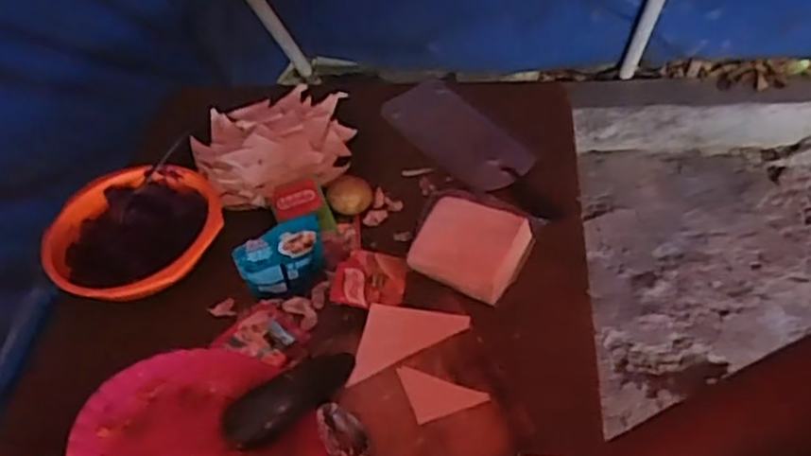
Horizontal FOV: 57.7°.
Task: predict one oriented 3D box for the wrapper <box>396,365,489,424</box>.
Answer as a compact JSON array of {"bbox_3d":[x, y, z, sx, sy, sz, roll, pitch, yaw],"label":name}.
[{"bbox_3d":[0.035,0.153,0.719,0.071,0.005,0.061,-17,47,-10],"label":"wrapper"}]

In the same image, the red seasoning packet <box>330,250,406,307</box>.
[{"bbox_3d":[-0.042,0.054,0.817,0.081,0.010,0.073,1,46,7],"label":"red seasoning packet"}]

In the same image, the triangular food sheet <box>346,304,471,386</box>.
[{"bbox_3d":[-0.007,0.104,0.763,0.132,0.006,0.070,-24,48,-16],"label":"triangular food sheet"}]

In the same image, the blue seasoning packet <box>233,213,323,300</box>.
[{"bbox_3d":[-0.132,0.029,0.787,0.091,0.087,0.013,-24,48,-17],"label":"blue seasoning packet"}]

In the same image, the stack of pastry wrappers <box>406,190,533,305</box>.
[{"bbox_3d":[0.074,0.015,0.838,0.123,0.034,0.117,18,50,22],"label":"stack of pastry wrappers"}]

